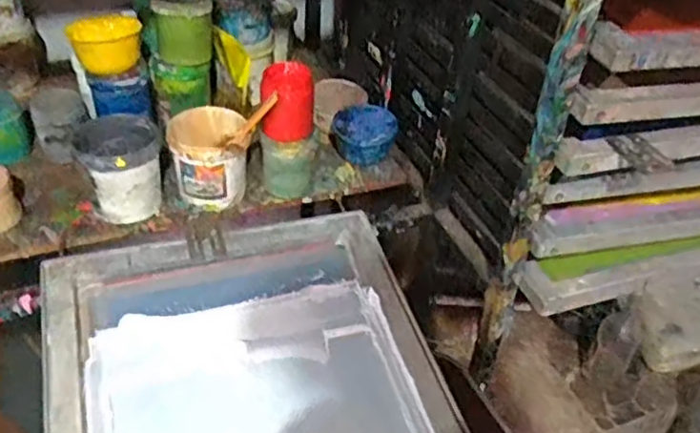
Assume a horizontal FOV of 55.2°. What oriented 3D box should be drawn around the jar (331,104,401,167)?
[{"bbox_3d":[0.029,-0.148,1.193,0.094,0.071,0.088,-15,43,-24],"label":"jar"}]

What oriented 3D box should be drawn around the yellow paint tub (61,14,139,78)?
[{"bbox_3d":[-0.386,-0.273,1.060,0.110,0.061,0.095,-8,40,-16],"label":"yellow paint tub"}]

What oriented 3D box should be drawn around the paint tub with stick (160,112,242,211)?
[{"bbox_3d":[-0.215,-0.103,1.059,0.139,0.152,0.134,-23,47,-32],"label":"paint tub with stick"}]

